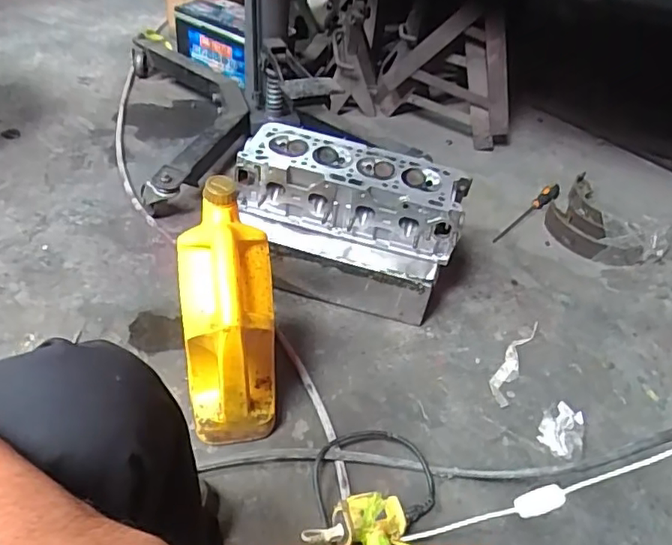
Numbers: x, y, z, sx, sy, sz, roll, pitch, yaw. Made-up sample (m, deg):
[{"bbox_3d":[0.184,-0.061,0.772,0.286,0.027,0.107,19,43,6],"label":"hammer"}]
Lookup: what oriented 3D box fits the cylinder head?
[{"bbox_3d":[0.024,-0.125,1.050,0.401,0.148,0.194,14,42,6],"label":"cylinder head"}]

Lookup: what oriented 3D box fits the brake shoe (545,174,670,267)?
[{"bbox_3d":[0.609,-0.118,1.324,0.226,0.064,0.284,-21,51,-27],"label":"brake shoe"}]

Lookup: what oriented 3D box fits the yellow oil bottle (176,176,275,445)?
[{"bbox_3d":[-0.157,0.069,0.826,0.121,0.304,0.236,-4,45,-12],"label":"yellow oil bottle"}]

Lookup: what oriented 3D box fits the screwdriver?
[{"bbox_3d":[0.462,-0.141,1.366,0.037,0.028,0.294,34,50,25],"label":"screwdriver"}]

